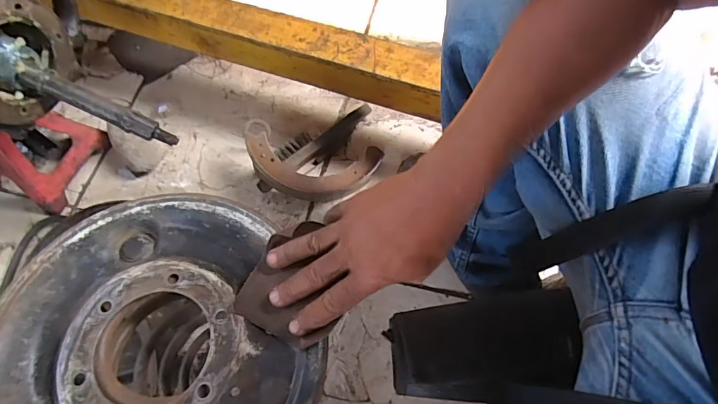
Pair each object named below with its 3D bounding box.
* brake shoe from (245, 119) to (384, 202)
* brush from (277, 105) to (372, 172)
[{"bbox_3d":[-0.083,-0.057,0.723,0.225,0.064,0.111,9,66,7],"label":"brake shoe"},{"bbox_3d":[-0.060,-0.118,0.769,0.190,0.037,0.050,-40,70,-16],"label":"brush"}]

